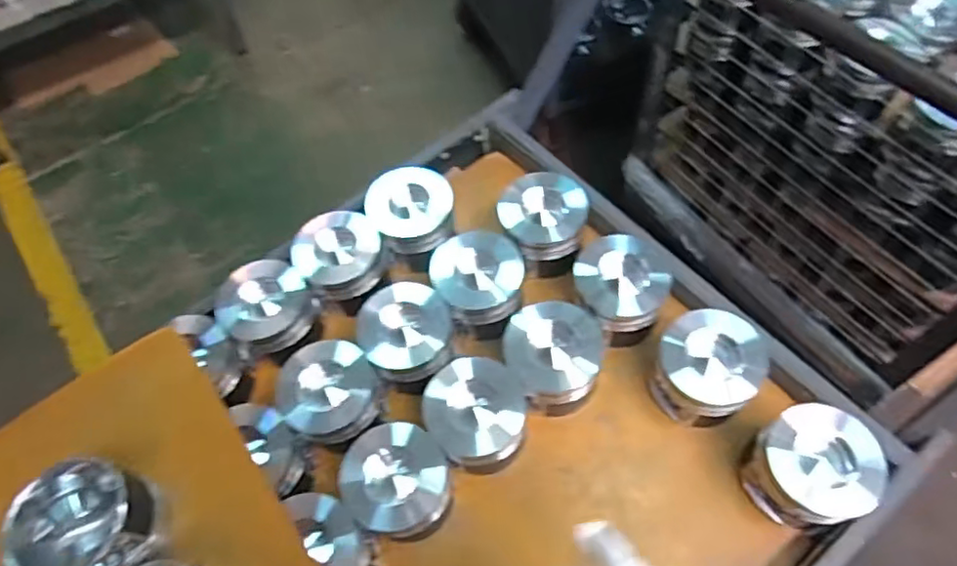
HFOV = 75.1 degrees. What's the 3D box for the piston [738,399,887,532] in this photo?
[{"bbox_3d":[0.357,0.201,0.672,0.114,0.103,0.114,-2,60,3],"label":"piston"}]

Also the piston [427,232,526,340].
[{"bbox_3d":[-0.001,0.002,0.808,0.113,0.091,0.104,7,61,8],"label":"piston"}]

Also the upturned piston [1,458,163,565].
[{"bbox_3d":[-0.378,0.236,0.605,0.106,0.081,0.107,-2,60,3],"label":"upturned piston"}]

